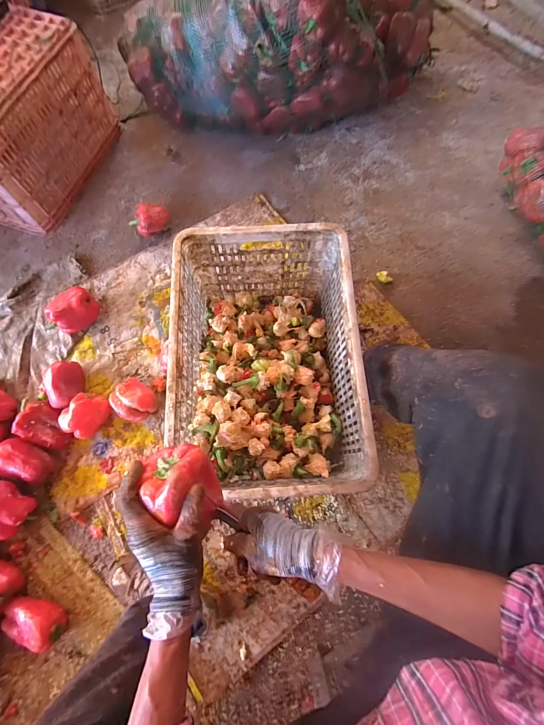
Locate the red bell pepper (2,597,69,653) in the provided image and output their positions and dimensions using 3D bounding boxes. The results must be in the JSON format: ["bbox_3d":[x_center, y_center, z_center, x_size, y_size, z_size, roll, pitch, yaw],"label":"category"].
[{"bbox_3d":[-0.505,0.545,0.698,0.126,0.058,0.084,28,74,7],"label":"red bell pepper"}]

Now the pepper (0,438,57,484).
[{"bbox_3d":[-0.581,0.231,0.773,0.116,0.074,0.084,13,73,3],"label":"pepper"}]

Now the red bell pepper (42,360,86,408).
[{"bbox_3d":[-0.527,0.058,0.830,0.074,0.068,0.115,-9,73,-4],"label":"red bell pepper"}]

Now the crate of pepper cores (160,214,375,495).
[{"bbox_3d":[-0.014,0.004,0.718,0.340,0.254,0.506,-2,73,-2],"label":"crate of pepper cores"}]

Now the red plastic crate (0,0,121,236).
[{"bbox_3d":[-0.769,-0.704,0.966,0.355,0.279,0.508,17,73,4],"label":"red plastic crate"}]

